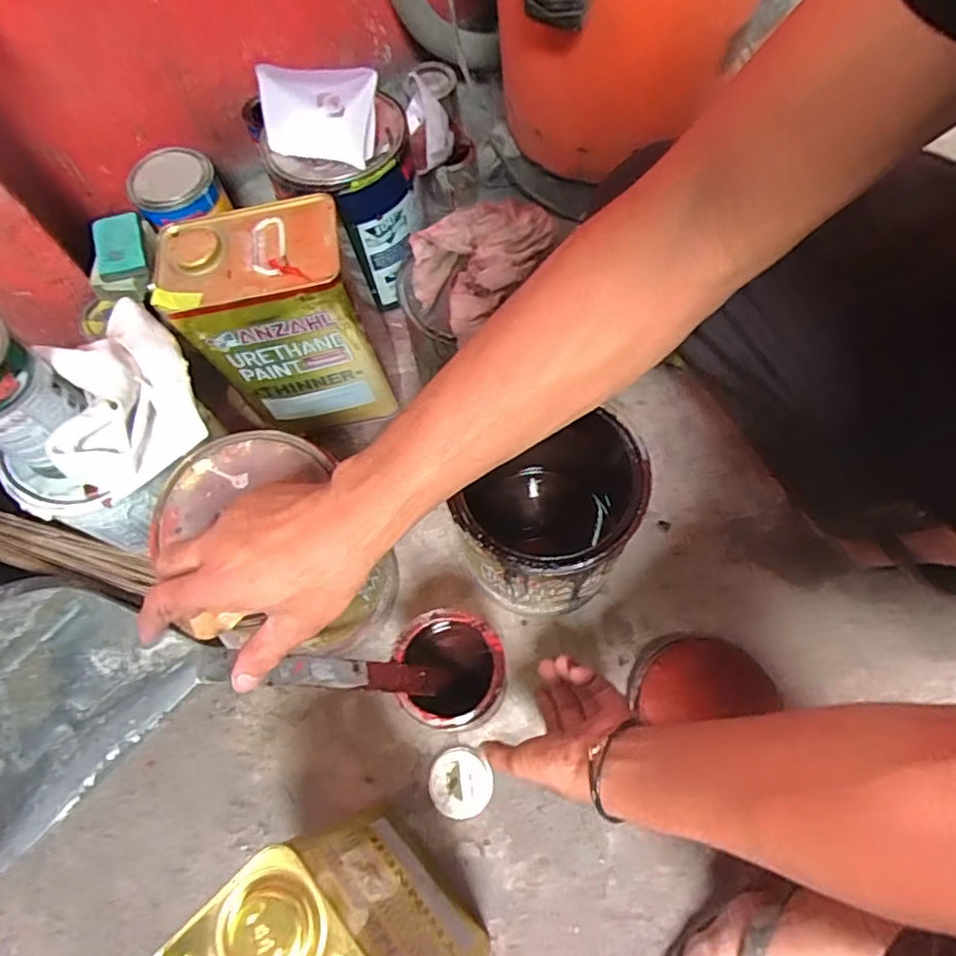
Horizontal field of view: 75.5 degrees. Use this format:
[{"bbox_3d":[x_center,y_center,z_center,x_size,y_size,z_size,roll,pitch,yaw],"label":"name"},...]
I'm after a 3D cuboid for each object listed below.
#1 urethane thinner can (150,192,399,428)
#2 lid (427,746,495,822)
[{"bbox_3d":[-0.195,-0.150,0.648,0.161,0.232,0.096,-13,67,-1],"label":"urethane thinner can"},{"bbox_3d":[-0.017,0.292,0.593,0.059,0.015,0.059,0,63,1],"label":"lid"}]

